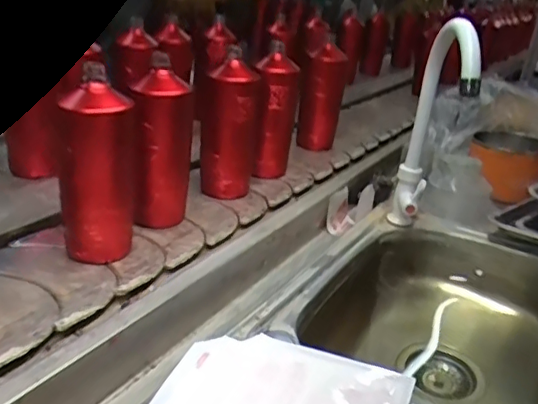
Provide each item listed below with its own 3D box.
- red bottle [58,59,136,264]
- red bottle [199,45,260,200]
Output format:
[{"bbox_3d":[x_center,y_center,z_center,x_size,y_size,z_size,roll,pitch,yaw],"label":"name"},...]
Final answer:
[{"bbox_3d":[-0.192,-0.037,0.641,0.084,0.200,0.075,2,25,-16],"label":"red bottle"},{"bbox_3d":[-0.059,-0.110,0.845,0.085,0.192,0.071,8,24,-4],"label":"red bottle"}]

